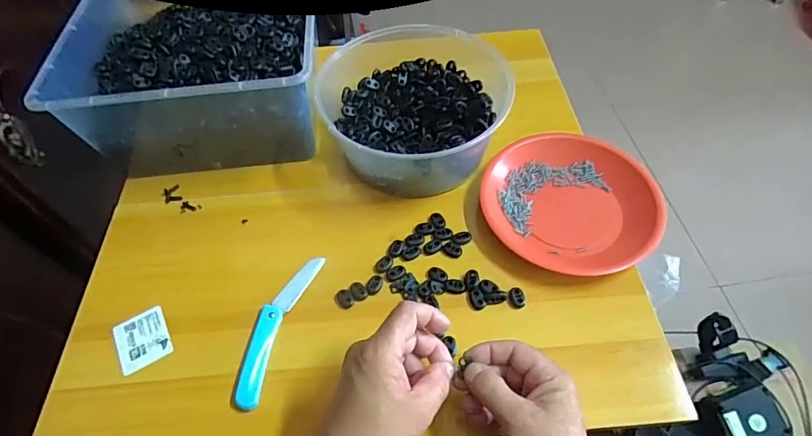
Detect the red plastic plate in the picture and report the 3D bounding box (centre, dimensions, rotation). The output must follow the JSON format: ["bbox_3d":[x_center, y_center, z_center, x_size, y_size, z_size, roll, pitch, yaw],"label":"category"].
[{"bbox_3d":[0.184,-0.018,0.530,0.186,0.030,0.179,-1,55,2],"label":"red plastic plate"}]

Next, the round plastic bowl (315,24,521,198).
[{"bbox_3d":[0.014,-0.138,0.572,0.201,0.088,0.205,-1,55,2],"label":"round plastic bowl"}]

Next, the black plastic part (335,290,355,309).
[{"bbox_3d":[-0.064,0.085,0.485,0.017,0.005,0.021,-33,60,-19],"label":"black plastic part"}]

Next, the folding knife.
[{"bbox_3d":[-0.132,0.107,0.469,0.035,0.011,0.164,12,56,11],"label":"folding knife"}]

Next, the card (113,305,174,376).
[{"bbox_3d":[-0.268,0.124,0.474,0.048,0.005,0.059,-28,58,-16],"label":"card"}]

